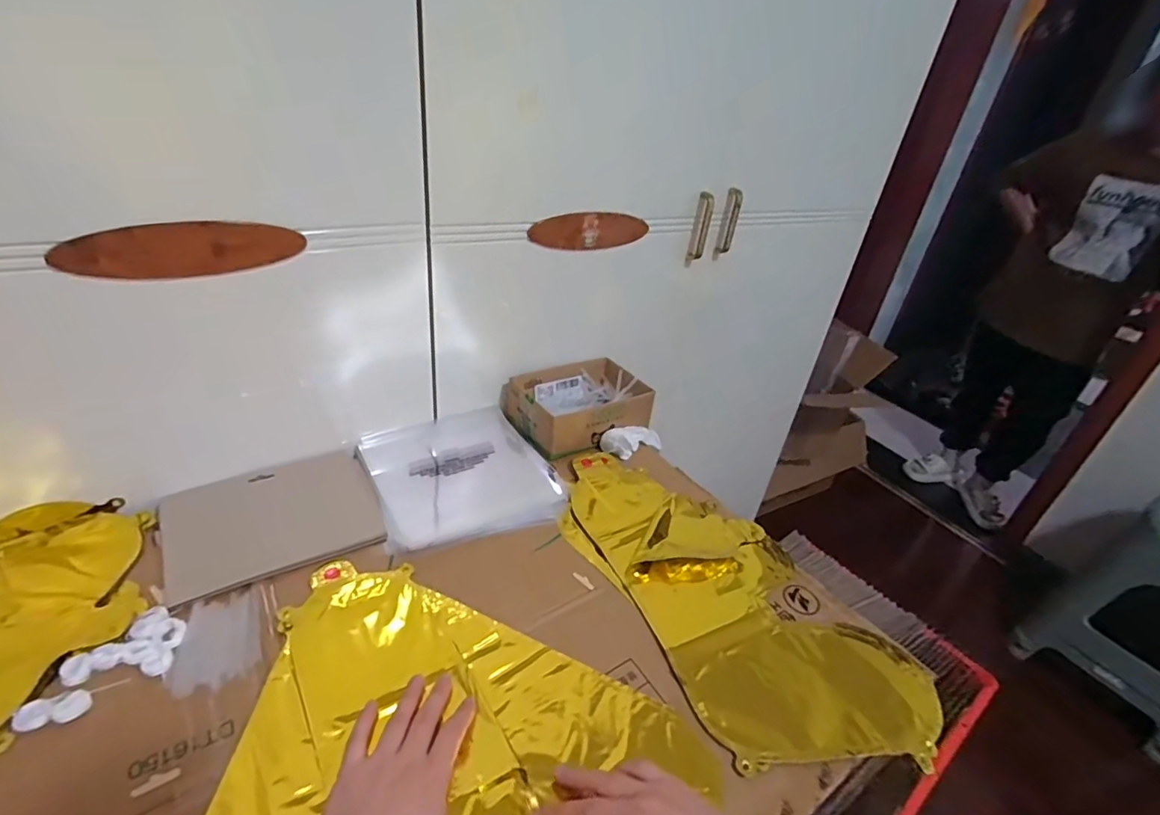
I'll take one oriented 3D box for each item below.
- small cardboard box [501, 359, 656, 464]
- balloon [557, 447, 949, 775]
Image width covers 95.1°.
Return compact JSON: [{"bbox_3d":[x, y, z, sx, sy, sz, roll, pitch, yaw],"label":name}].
[{"bbox_3d":[-0.004,-0.006,0.806,0.198,0.061,0.144,-11,36,-27],"label":"small cardboard box"},{"bbox_3d":[0.141,0.182,0.568,0.213,0.020,0.415,-14,37,-30],"label":"balloon"}]

